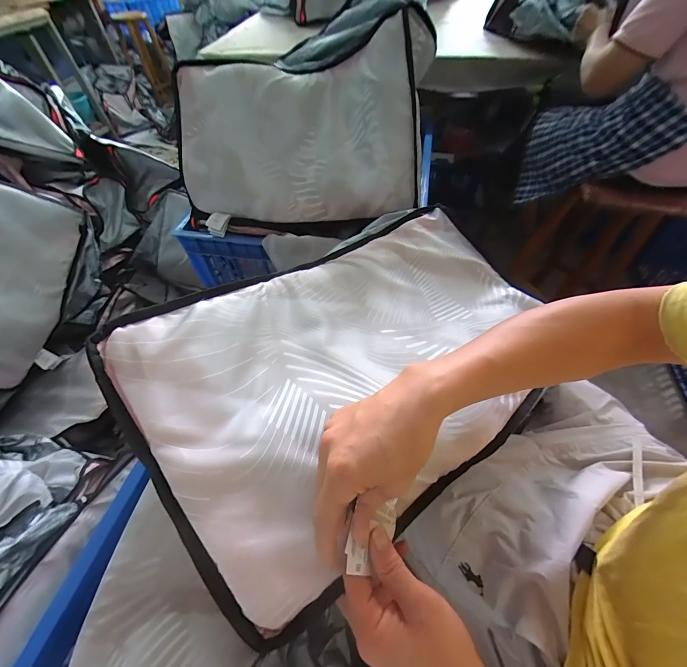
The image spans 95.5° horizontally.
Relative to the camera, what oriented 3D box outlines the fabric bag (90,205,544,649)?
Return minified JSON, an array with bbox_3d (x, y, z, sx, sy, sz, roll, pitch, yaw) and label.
[{"bbox_3d":[0.050,0.019,0.434,0.580,0.090,0.350,-30,70,-34],"label":"fabric bag"}]

